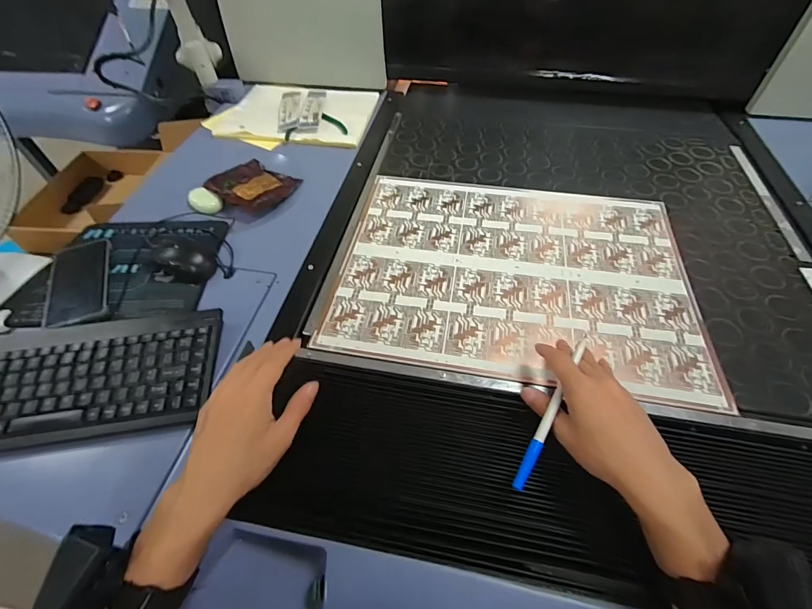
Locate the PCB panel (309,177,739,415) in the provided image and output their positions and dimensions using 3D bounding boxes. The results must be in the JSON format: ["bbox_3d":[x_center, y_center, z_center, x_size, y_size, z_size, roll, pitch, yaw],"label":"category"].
[{"bbox_3d":[0.156,-0.058,0.564,0.486,0.009,0.373,8,53,7],"label":"PCB panel"}]

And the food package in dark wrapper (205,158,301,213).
[{"bbox_3d":[-0.285,-0.226,0.714,0.157,0.020,0.119,25,57,18],"label":"food package in dark wrapper"}]

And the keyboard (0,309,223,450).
[{"bbox_3d":[-0.370,0.084,0.442,0.285,0.028,0.154,-6,53,-4],"label":"keyboard"}]

